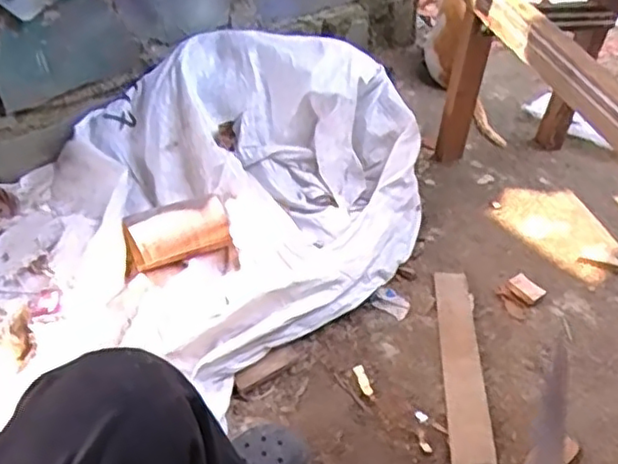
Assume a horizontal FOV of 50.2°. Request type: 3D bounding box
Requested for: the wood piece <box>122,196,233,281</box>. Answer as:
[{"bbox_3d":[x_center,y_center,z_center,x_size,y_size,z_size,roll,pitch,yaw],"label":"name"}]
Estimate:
[{"bbox_3d":[-0.235,0.004,1.157,0.185,0.057,0.121,-16,47,-19],"label":"wood piece"}]

